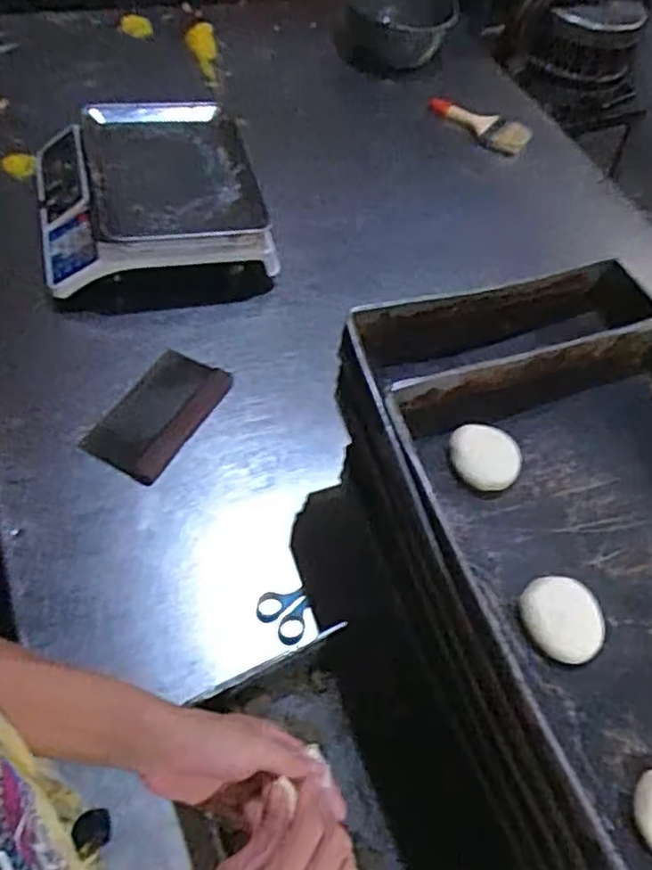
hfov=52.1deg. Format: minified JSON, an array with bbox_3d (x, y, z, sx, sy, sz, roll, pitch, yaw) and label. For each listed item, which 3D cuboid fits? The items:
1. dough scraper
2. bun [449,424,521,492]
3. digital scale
[{"bbox_3d":[-0.222,-0.031,0.897,0.113,0.014,0.198,28,55,9],"label":"dough scraper"},{"bbox_3d":[0.157,0.021,0.652,0.067,0.019,0.064,3,54,-4],"label":"bun"},{"bbox_3d":[-0.278,-0.372,1.057,0.330,0.133,0.353,-8,58,-16],"label":"digital scale"}]

